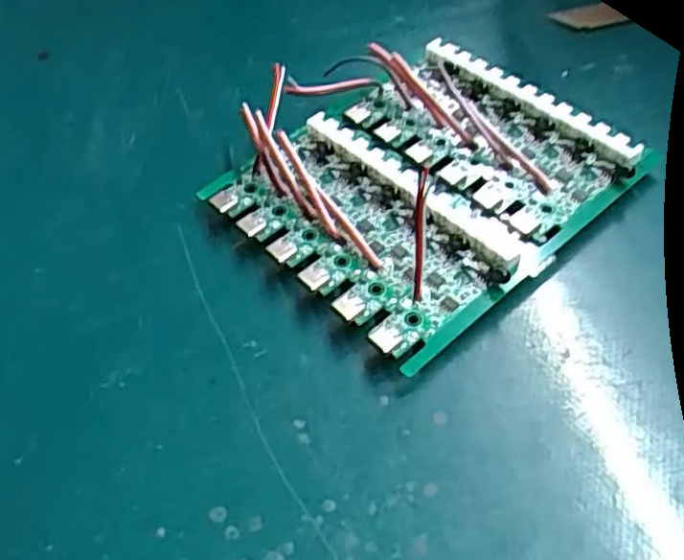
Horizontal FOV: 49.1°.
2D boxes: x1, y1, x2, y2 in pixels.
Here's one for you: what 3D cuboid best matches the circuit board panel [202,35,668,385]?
[{"bbox_3d":[0.025,-0.038,0.256,0.113,0.027,0.105,-37,57,-22],"label":"circuit board panel"}]

